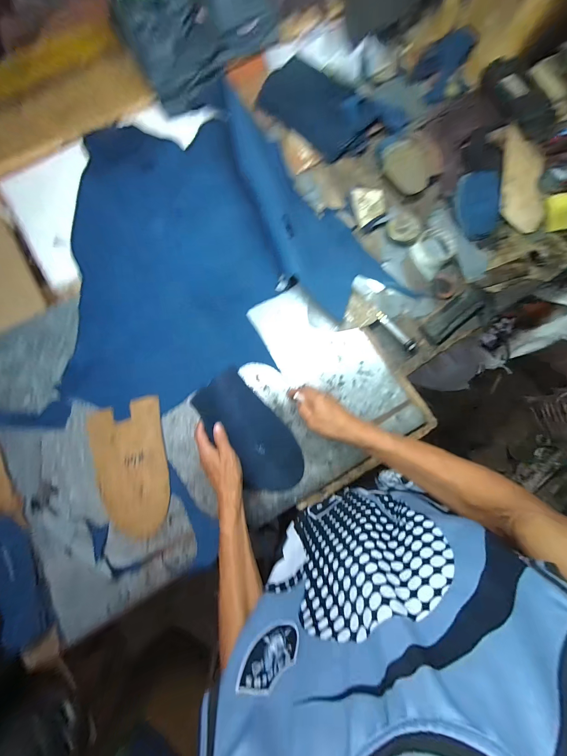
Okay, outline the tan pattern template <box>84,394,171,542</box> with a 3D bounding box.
[{"bbox_3d":[-0.299,0.174,0.544,0.139,0.010,0.249,-12,84,-2],"label":"tan pattern template"}]

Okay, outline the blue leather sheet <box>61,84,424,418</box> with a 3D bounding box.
[{"bbox_3d":[-0.165,-0.322,0.625,0.717,0.137,0.639,-19,82,-2],"label":"blue leather sheet"}]

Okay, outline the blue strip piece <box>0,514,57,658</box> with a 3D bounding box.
[{"bbox_3d":[-0.487,0.362,0.502,0.094,0.016,0.228,-27,84,-4],"label":"blue strip piece"}]

